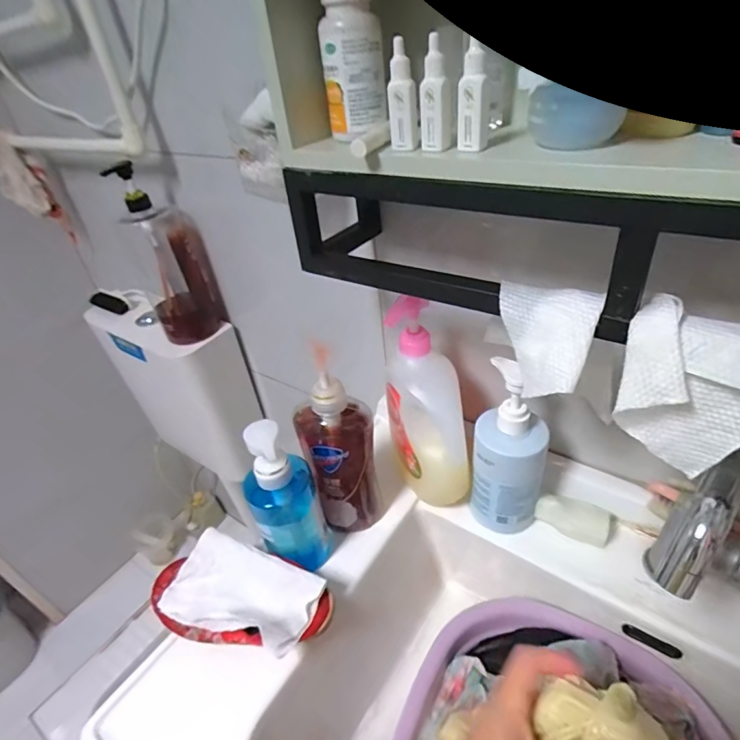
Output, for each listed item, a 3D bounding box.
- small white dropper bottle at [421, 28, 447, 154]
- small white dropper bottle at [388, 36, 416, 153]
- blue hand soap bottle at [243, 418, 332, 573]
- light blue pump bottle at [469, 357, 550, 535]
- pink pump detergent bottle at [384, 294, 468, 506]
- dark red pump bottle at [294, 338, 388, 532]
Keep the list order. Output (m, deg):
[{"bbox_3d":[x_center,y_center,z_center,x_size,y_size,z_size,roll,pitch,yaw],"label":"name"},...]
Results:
[{"bbox_3d":[0.044,-0.188,0.314,0.017,0.067,0.015,-2,38,6],"label":"small white dropper bottle"},{"bbox_3d":[0.023,-0.194,0.324,0.019,0.066,0.010,-2,38,6],"label":"small white dropper bottle"},{"bbox_3d":[-0.088,0.128,0.463,0.066,0.195,0.053,-18,39,-14],"label":"blue hand soap bottle"},{"bbox_3d":[0.146,0.089,0.477,0.073,0.197,0.058,7,40,18],"label":"light blue pump bottle"},{"bbox_3d":[0.060,0.042,0.517,0.076,0.246,0.077,-12,14,-6],"label":"pink pump detergent bottle"},{"bbox_3d":[-0.031,0.077,0.480,0.072,0.229,0.055,-15,38,-10],"label":"dark red pump bottle"}]

